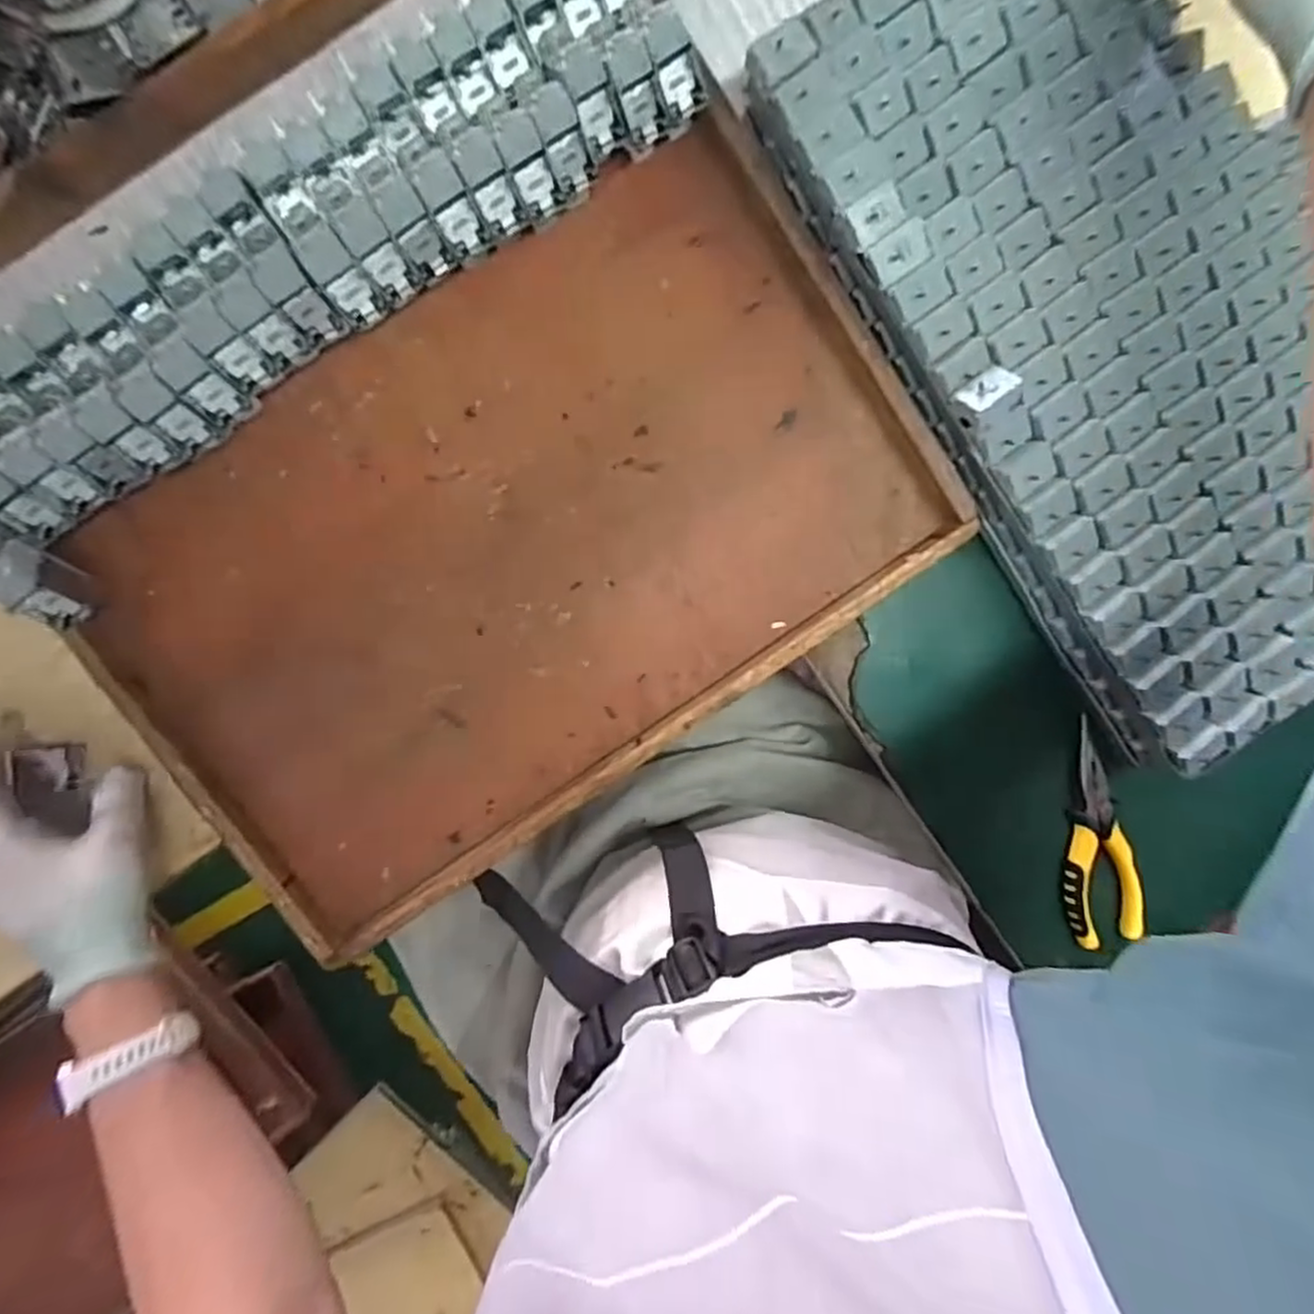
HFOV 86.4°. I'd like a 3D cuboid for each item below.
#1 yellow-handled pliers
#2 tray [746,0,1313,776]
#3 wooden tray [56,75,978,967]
[{"bbox_3d":[0.299,0.124,0.478,0.051,0.009,0.150,-13,95,-2],"label":"yellow-handled pliers"},{"bbox_3d":[0.314,-0.219,0.403,0.343,0.062,0.467,-38,96,1],"label":"tray"},{"bbox_3d":[-0.085,-0.068,0.434,0.489,0.030,0.303,-35,96,1],"label":"wooden tray"}]

